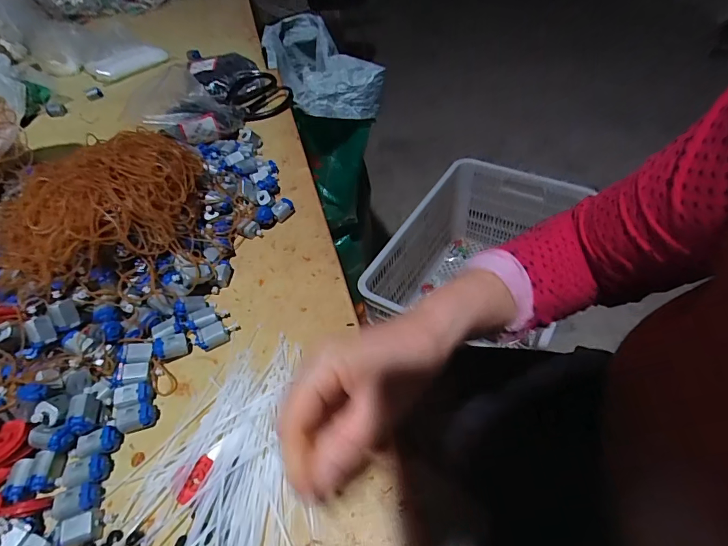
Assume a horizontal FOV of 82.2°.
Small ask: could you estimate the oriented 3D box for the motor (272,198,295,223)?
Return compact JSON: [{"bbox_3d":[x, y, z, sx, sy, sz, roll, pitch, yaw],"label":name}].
[{"bbox_3d":[-0.094,-0.074,0.489,0.016,0.017,0.024,25,55,26],"label":"motor"}]

